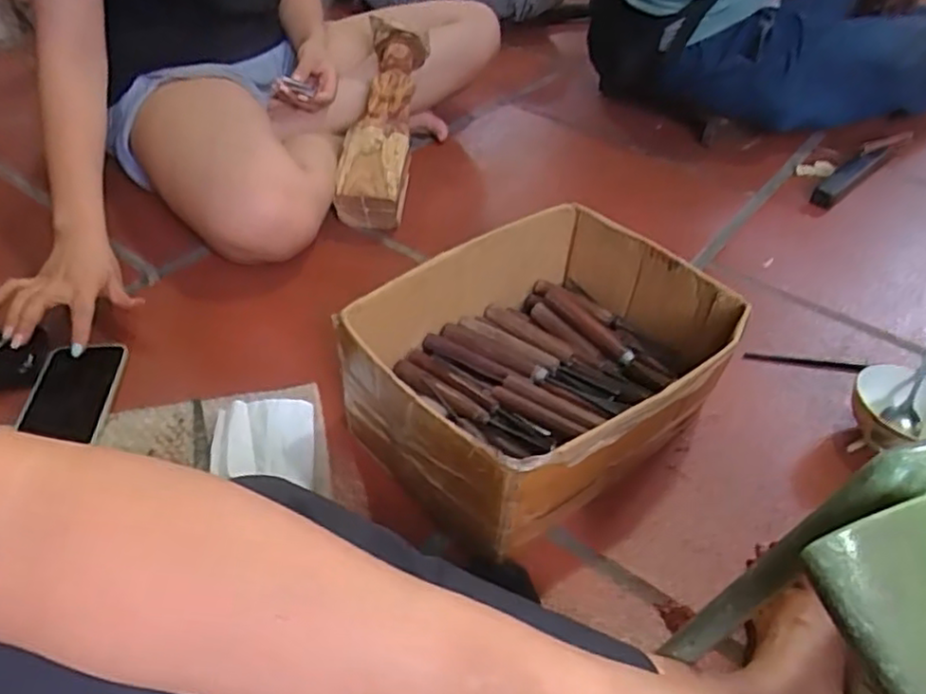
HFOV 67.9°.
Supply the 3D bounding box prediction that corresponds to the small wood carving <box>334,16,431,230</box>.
[{"bbox_3d":[-0.113,-0.327,0.992,0.094,0.080,0.299,6,69,3],"label":"small wood carving"}]

